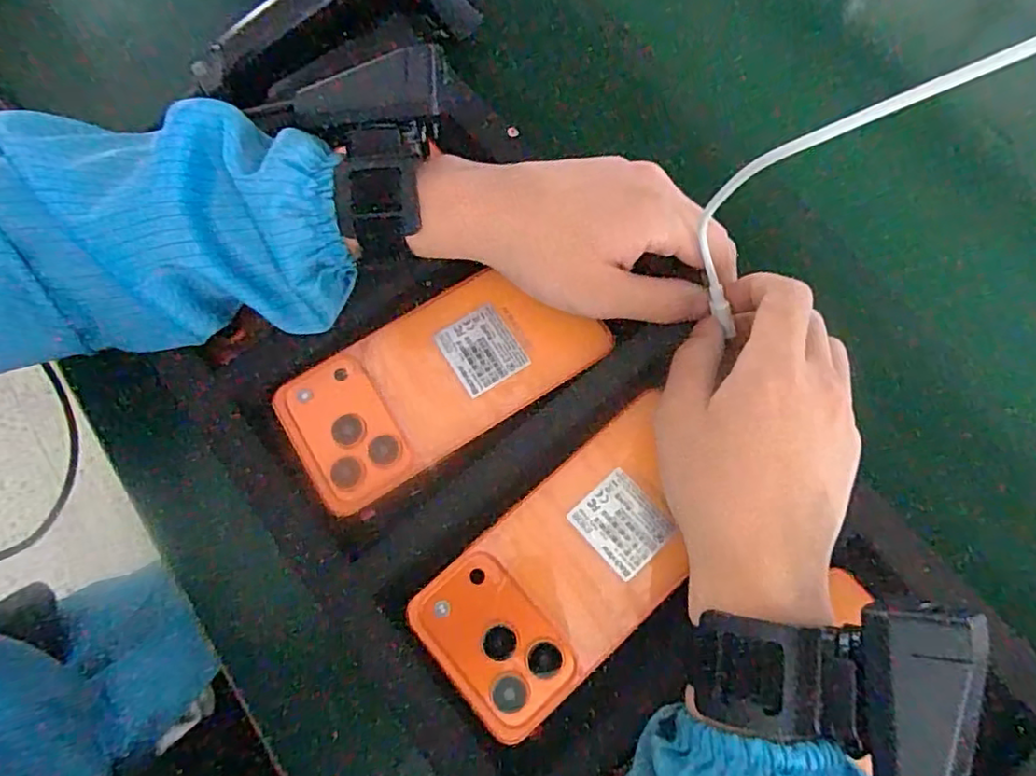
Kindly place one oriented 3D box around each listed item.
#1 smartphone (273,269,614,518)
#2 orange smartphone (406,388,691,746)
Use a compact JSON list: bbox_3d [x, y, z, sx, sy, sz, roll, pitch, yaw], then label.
[{"bbox_3d":[-0.039,-0.006,0.311,0.154,0.010,0.074,-30,74,-10],"label":"smartphone"},{"bbox_3d":[0.025,0.081,0.282,0.144,0.012,0.074,-40,75,-12],"label":"orange smartphone"}]

